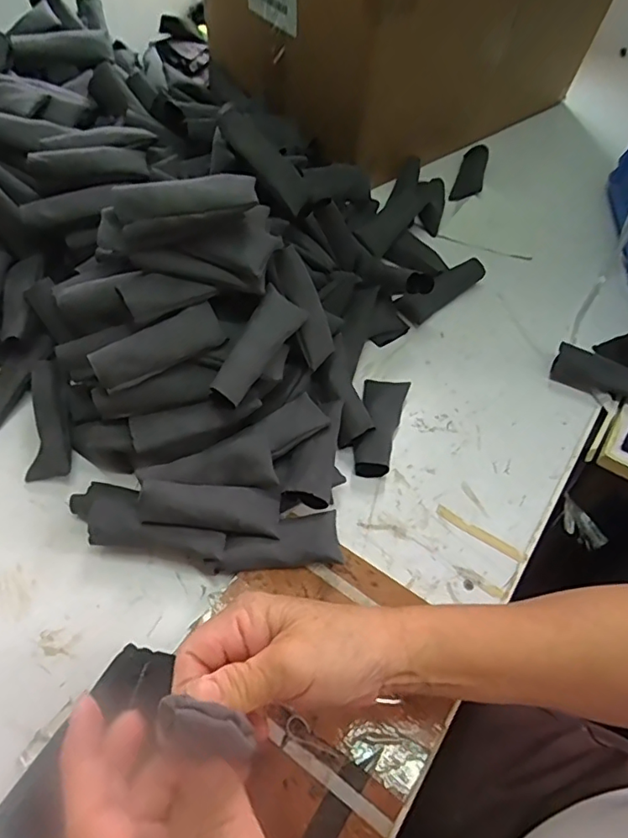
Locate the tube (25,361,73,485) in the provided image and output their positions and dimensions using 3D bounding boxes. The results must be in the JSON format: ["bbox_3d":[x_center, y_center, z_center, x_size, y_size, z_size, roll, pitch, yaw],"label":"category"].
[{"bbox_3d":[-0.233,0.001,0.474,0.036,0.010,0.102,-7,84,-5],"label":"tube"}]

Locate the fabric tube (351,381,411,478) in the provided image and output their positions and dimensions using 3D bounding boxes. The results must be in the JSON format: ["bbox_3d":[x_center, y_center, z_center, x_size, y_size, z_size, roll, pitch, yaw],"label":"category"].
[{"bbox_3d":[0.059,0.003,0.494,0.038,0.023,0.105,12,55,8],"label":"fabric tube"}]

